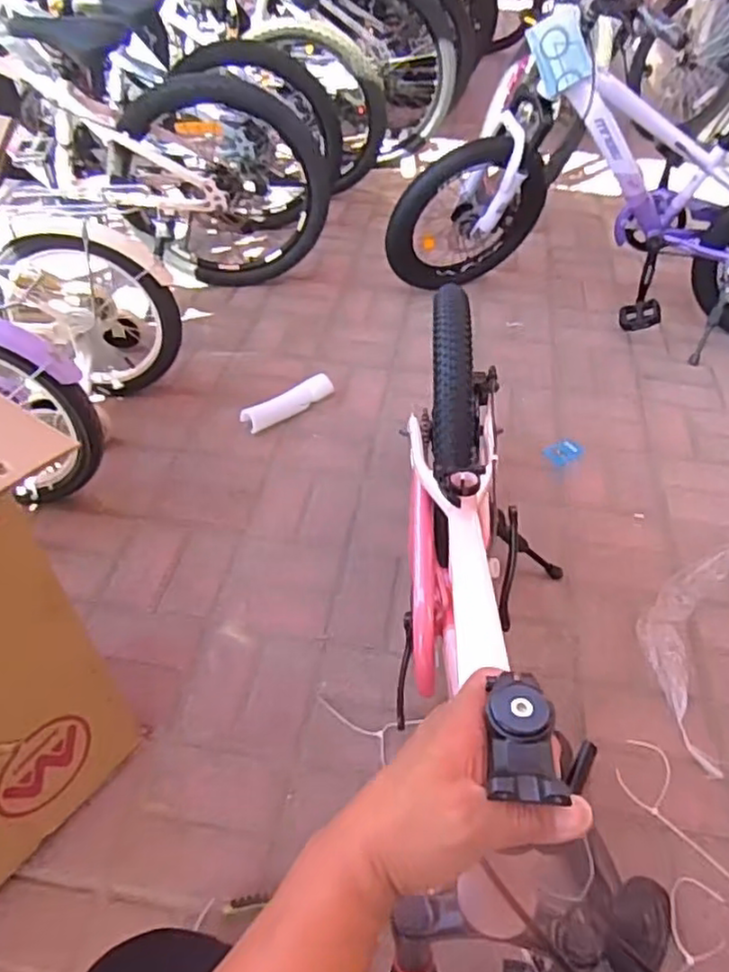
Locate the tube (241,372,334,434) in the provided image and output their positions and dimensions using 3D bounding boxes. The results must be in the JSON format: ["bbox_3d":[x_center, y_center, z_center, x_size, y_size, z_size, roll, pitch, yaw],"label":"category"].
[{"bbox_3d":[-0.163,-0.182,1.475,0.236,0.048,0.050,-30,54,-29],"label":"tube"}]

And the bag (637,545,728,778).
[{"bbox_3d":[0.539,0.247,1.124,0.138,0.026,0.459,19,47,15],"label":"bag"}]

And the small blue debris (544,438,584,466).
[{"bbox_3d":[0.441,-0.076,1.480,0.096,0.011,0.058,-22,50,-23],"label":"small blue debris"}]

